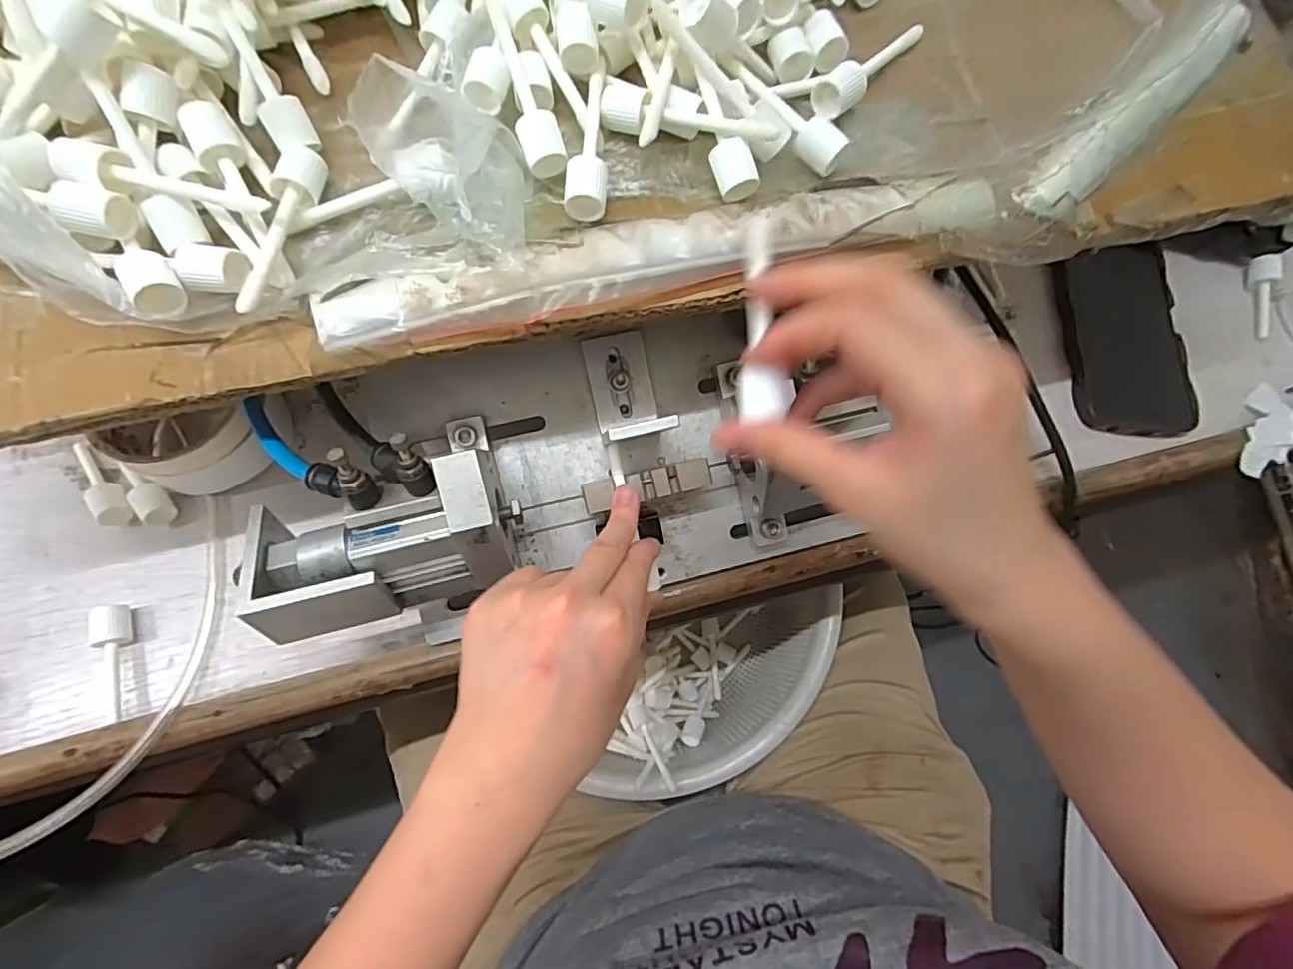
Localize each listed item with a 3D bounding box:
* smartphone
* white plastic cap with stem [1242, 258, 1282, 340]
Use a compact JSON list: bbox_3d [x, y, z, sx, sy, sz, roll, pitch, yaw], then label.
[{"bbox_3d":[0.351,-0.109,0.433,0.082,0.005,0.152,2,75,0],"label":"smartphone"},{"bbox_3d":[0.478,-0.145,0.456,0.018,0.020,0.065,1,87,0],"label":"white plastic cap with stem"}]

